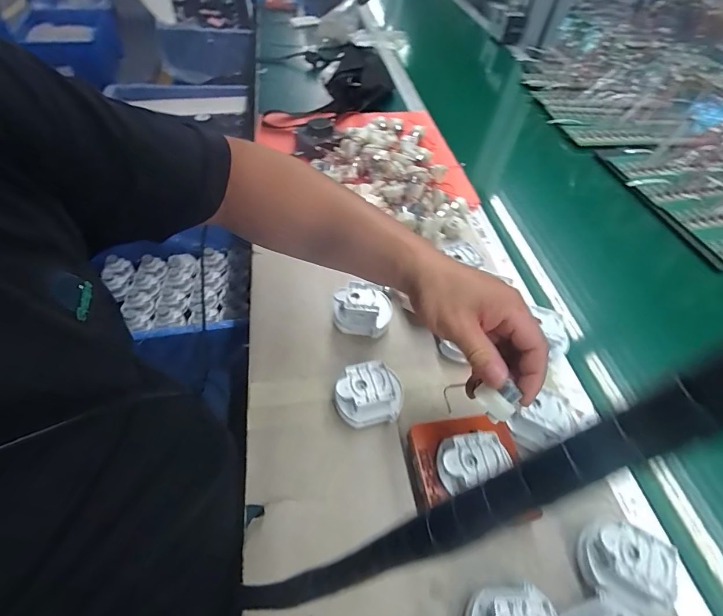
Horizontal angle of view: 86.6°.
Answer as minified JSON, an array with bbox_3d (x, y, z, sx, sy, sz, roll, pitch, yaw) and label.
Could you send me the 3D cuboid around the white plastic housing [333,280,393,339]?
[{"bbox_3d":[0.000,0.003,0.472,0.070,0.045,0.053,15,51,6],"label":"white plastic housing"}]

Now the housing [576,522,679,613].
[{"bbox_3d":[0.217,0.213,0.322,0.058,0.049,0.056,22,52,11],"label":"housing"}]

